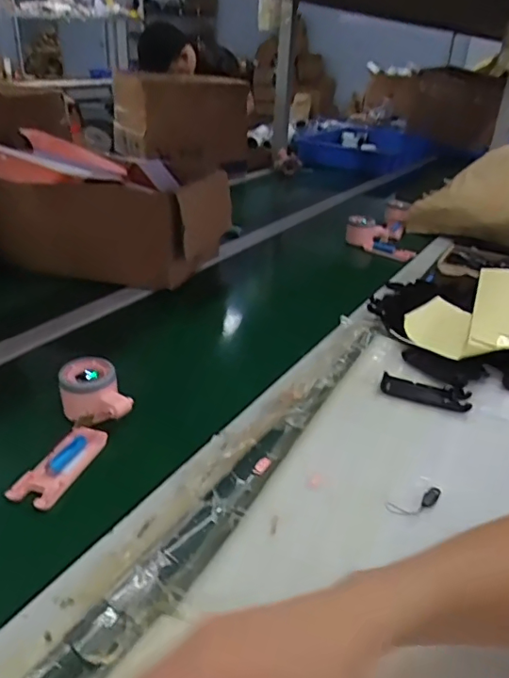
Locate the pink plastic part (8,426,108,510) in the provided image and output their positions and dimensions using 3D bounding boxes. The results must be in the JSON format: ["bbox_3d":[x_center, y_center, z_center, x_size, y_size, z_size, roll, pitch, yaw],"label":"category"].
[{"bbox_3d":[-0.182,0.120,0.499,0.041,0.016,0.102,11,30,12],"label":"pink plastic part"}]

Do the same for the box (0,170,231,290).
[{"bbox_3d":[-0.247,-0.213,0.929,0.366,0.173,0.233,9,30,10],"label":"box"}]

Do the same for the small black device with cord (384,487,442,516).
[{"bbox_3d":[0.149,0.150,0.483,0.059,0.004,0.019,-9,32,-21],"label":"small black device with cord"}]

